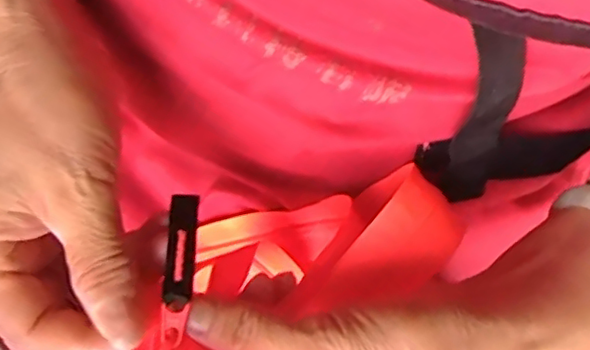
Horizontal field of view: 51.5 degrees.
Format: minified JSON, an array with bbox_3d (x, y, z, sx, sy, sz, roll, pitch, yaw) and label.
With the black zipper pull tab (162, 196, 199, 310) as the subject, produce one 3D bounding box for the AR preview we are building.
[{"bbox_3d":[-0.045,0.028,0.241,0.011,0.004,0.049,-2,54,0],"label":"black zipper pull tab"}]

